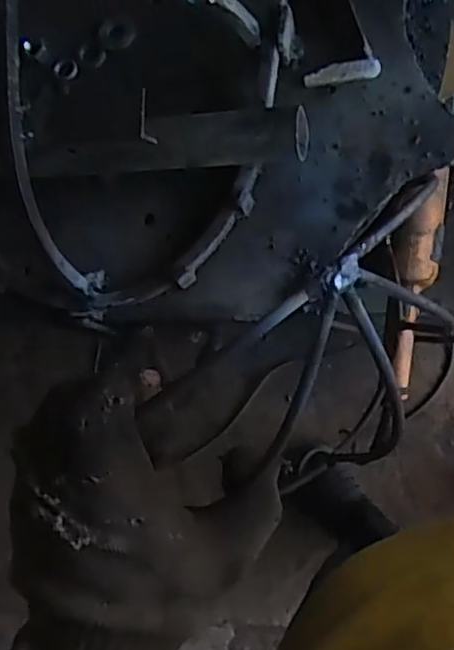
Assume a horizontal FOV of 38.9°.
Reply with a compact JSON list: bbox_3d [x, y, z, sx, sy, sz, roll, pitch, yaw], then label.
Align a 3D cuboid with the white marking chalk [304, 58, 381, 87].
[{"bbox_3d":[0.073,-0.160,0.410,0.047,0.007,0.012,-5,84,14],"label":"white marking chalk"}]

